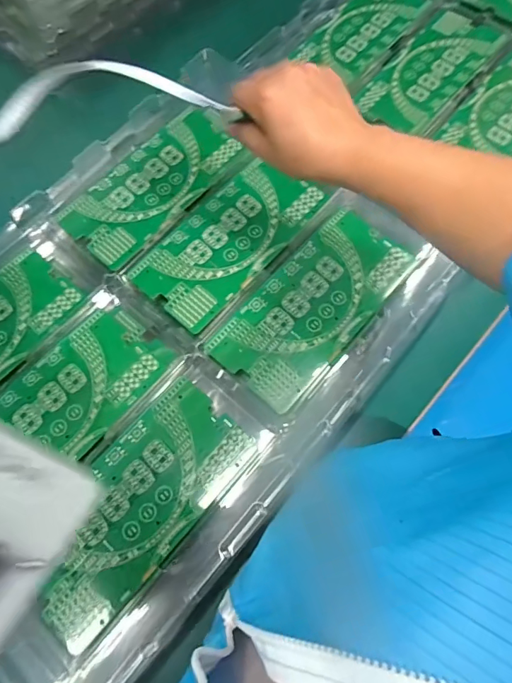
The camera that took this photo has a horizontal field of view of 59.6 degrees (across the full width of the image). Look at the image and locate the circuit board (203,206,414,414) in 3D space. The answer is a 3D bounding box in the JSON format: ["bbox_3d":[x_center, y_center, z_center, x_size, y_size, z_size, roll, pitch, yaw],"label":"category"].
[{"bbox_3d":[0.065,-0.044,0.504,0.113,0.004,0.237,40,76,13],"label":"circuit board"}]

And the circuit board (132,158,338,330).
[{"bbox_3d":[-0.028,-0.128,0.539,0.113,0.005,0.239,40,76,13],"label":"circuit board"}]

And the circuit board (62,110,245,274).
[{"bbox_3d":[-0.128,-0.203,0.570,0.106,0.005,0.238,39,76,13],"label":"circuit board"}]

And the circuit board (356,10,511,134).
[{"bbox_3d":[0.259,-0.399,0.654,0.107,0.009,0.228,40,82,17],"label":"circuit board"}]

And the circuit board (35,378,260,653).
[{"bbox_3d":[-0.119,0.155,0.440,0.114,0.009,0.240,39,73,13],"label":"circuit board"}]

